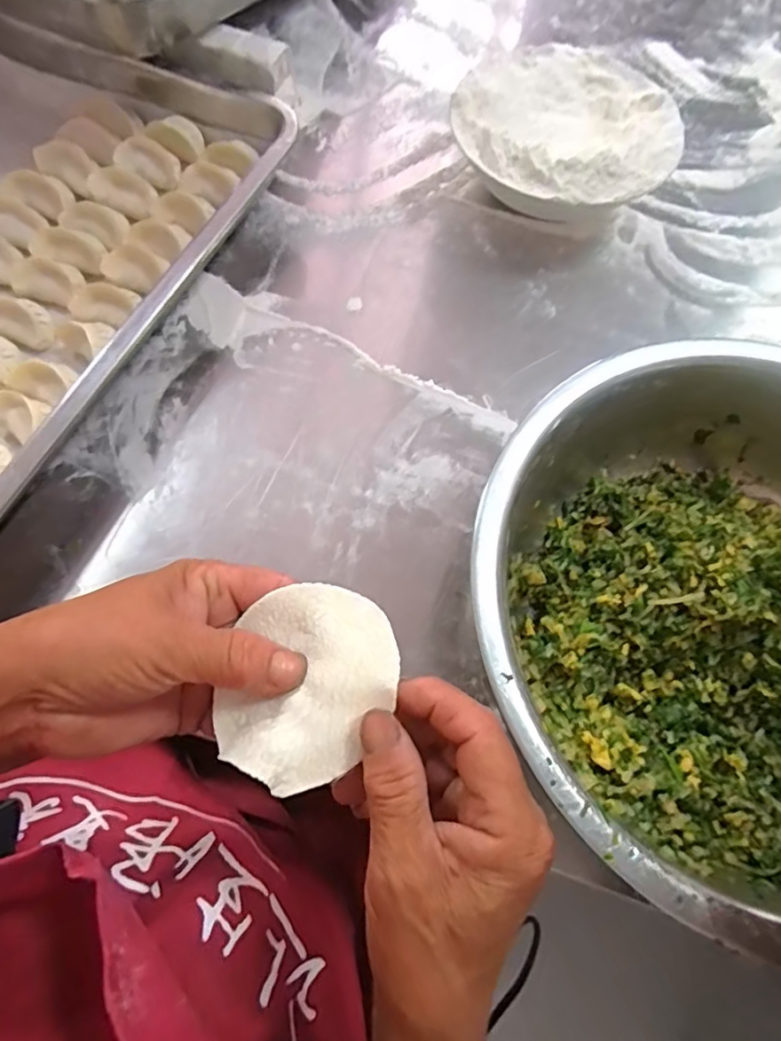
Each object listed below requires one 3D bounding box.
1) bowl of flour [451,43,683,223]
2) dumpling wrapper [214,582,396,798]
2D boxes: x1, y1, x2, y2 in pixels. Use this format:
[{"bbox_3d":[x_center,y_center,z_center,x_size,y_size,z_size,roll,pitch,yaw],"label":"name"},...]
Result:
[{"bbox_3d":[0.134,-0.298,0.449,0.166,0.069,0.167,1,68,-2],"label":"bowl of flour"},{"bbox_3d":[-0.033,0.063,0.220,0.063,0.010,0.076,23,75,21],"label":"dumpling wrapper"}]

